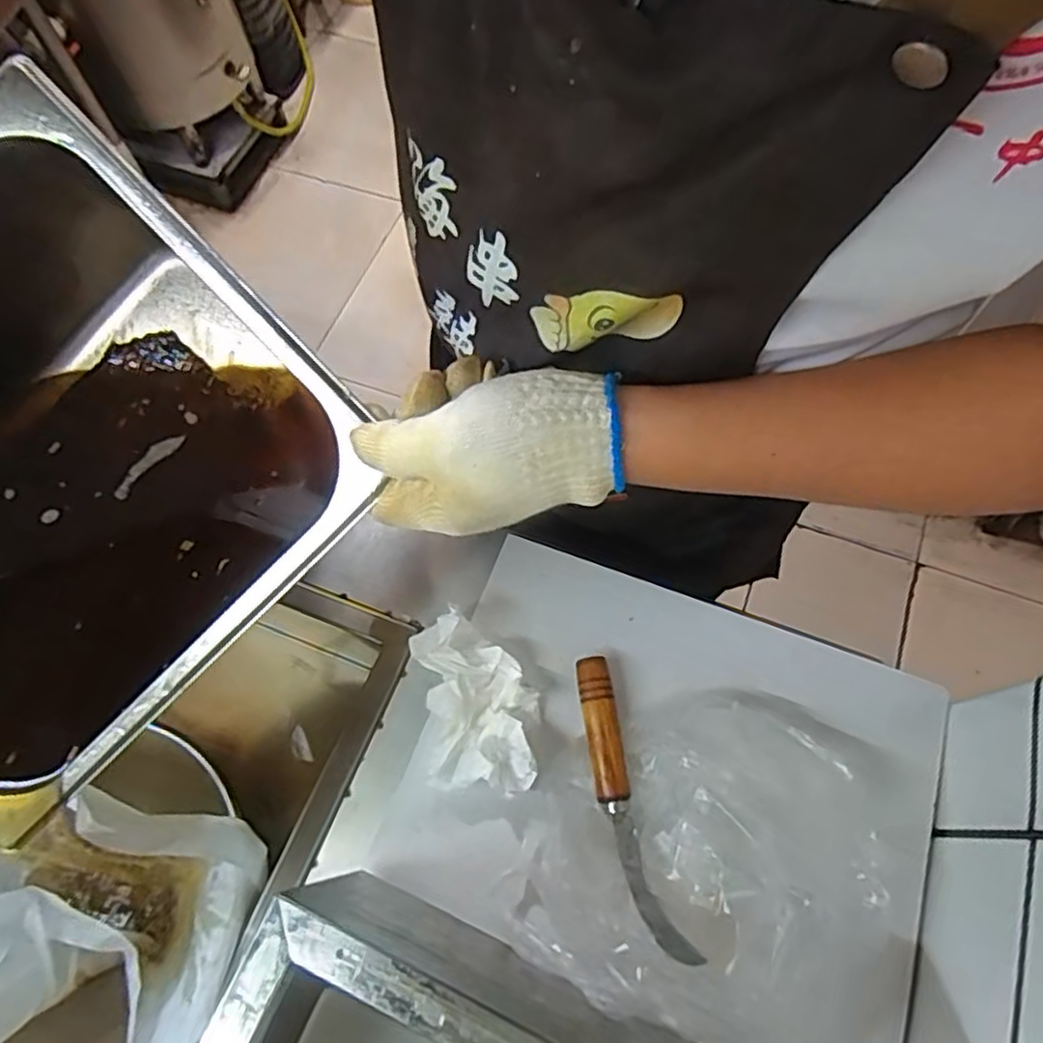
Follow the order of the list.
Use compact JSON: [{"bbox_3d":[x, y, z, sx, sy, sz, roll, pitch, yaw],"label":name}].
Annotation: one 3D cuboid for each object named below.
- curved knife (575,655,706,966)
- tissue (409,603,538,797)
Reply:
[{"bbox_3d":[0.068,0.186,0.461,0.030,0.031,0.191,-14,66,-4],"label":"curved knife"},{"bbox_3d":[-0.031,0.124,0.478,0.080,0.043,0.128,-12,66,-3],"label":"tissue"}]

